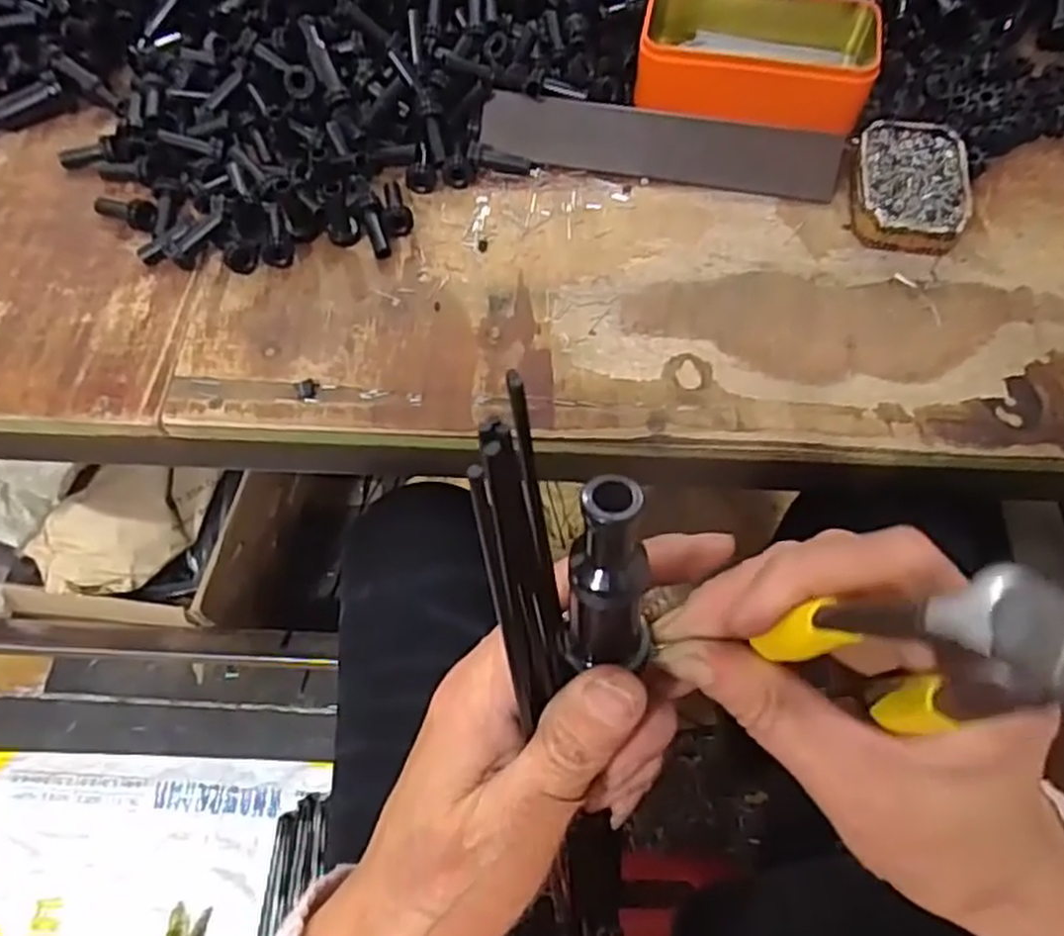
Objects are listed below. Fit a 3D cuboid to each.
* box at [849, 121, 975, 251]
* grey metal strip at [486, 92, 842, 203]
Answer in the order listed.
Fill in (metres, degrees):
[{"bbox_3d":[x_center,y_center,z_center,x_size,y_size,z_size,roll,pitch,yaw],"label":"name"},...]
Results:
[{"bbox_3d":[0.223,-0.168,0.458,0.062,0.018,0.087,7,63,3],"label":"box"},{"bbox_3d":[0.079,-0.198,0.478,0.215,0.007,0.037,8,106,3],"label":"grey metal strip"}]

